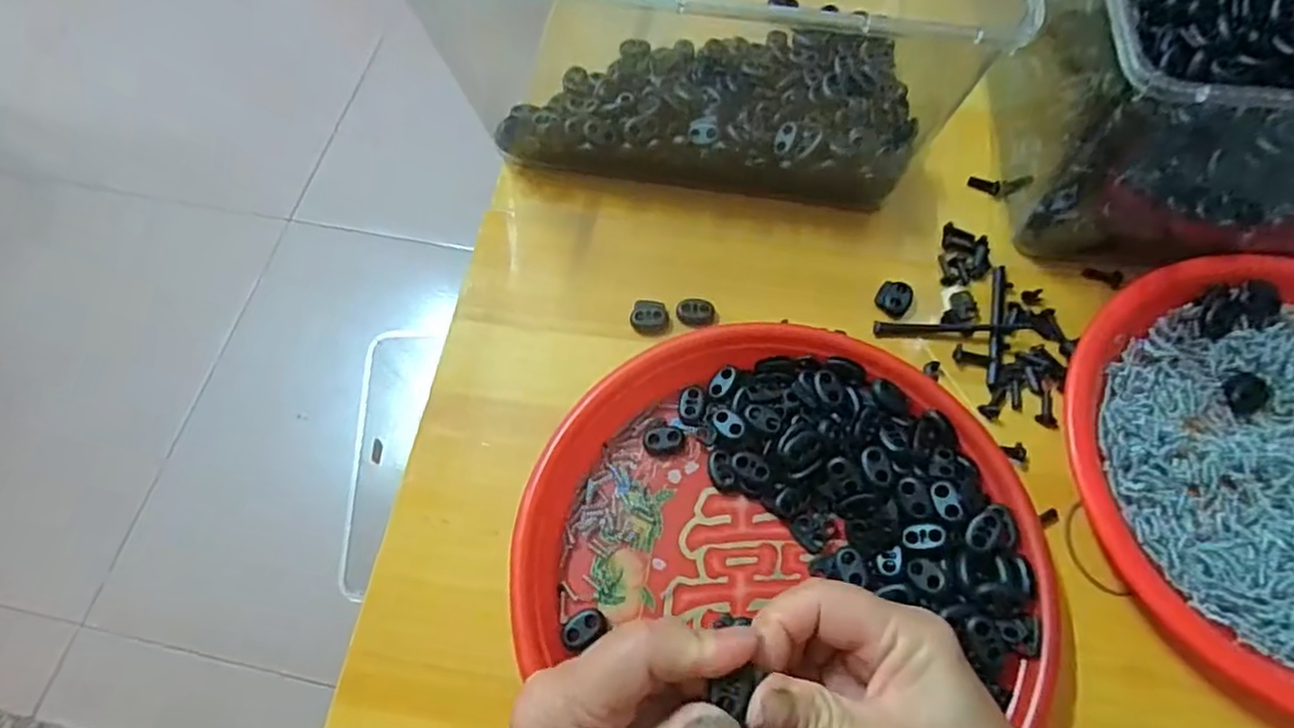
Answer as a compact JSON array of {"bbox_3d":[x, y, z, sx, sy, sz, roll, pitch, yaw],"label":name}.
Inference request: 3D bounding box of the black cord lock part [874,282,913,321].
[{"bbox_3d":[0.139,-0.037,0.376,0.019,0.007,0.021,37,72,17],"label":"black cord lock part"}]

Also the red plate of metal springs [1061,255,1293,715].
[{"bbox_3d":[0.321,0.046,0.320,0.224,0.026,0.220,-1,65,1],"label":"red plate of metal springs"}]

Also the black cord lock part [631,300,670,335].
[{"bbox_3d":[0.002,-0.027,0.382,0.021,0.005,0.020,0,65,2],"label":"black cord lock part"}]

